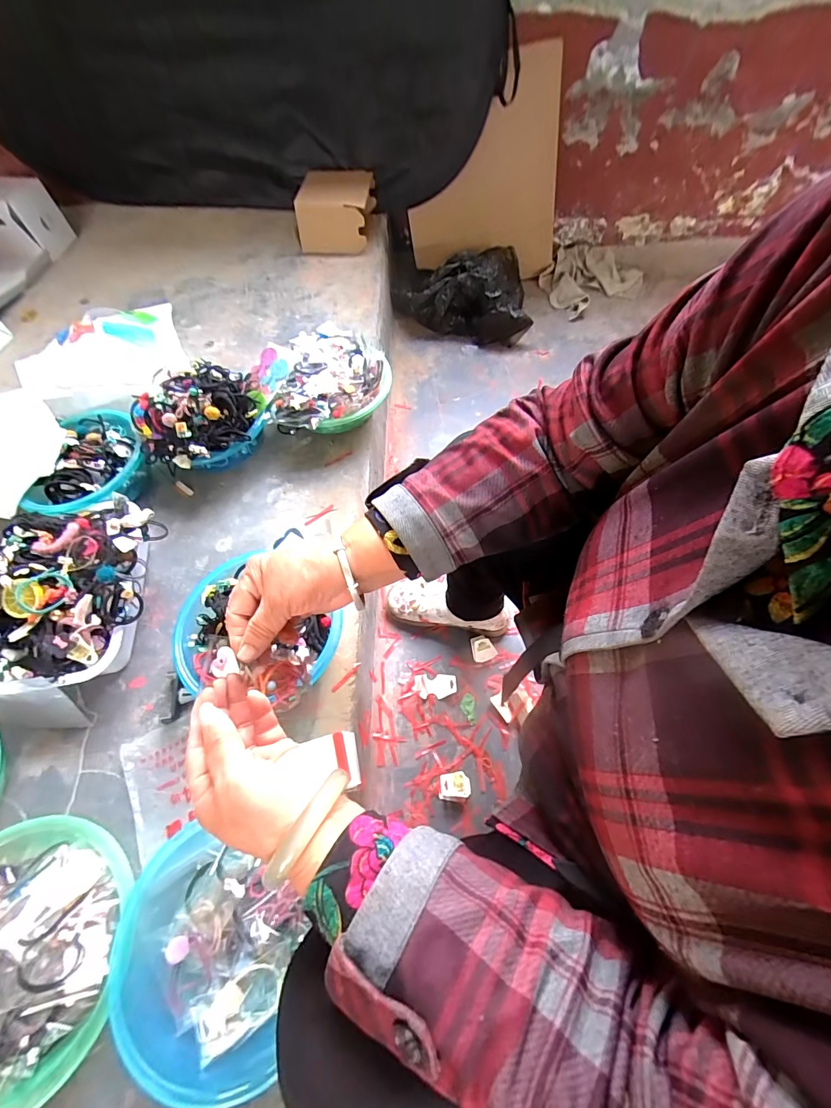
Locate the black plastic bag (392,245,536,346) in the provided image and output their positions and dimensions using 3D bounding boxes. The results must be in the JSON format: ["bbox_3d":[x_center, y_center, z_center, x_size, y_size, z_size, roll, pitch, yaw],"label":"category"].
[{"bbox_3d":[0.128,-0.745,1.198,0.385,0.154,0.242,3,62,4],"label":"black plastic bag"}]

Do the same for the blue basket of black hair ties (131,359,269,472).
[{"bbox_3d":[-0.382,-0.236,0.752,0.214,0.153,0.184,-35,66,-15],"label":"blue basket of black hair ties"}]

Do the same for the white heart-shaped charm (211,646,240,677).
[{"bbox_3d":[-0.256,0.145,0.562,0.033,0.004,0.037,16,78,1],"label":"white heart-shaped charm"}]

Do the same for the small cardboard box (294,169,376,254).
[{"bbox_3d":[-0.211,-0.939,1.132,0.171,0.117,0.192,4,62,5],"label":"small cardboard box"}]

